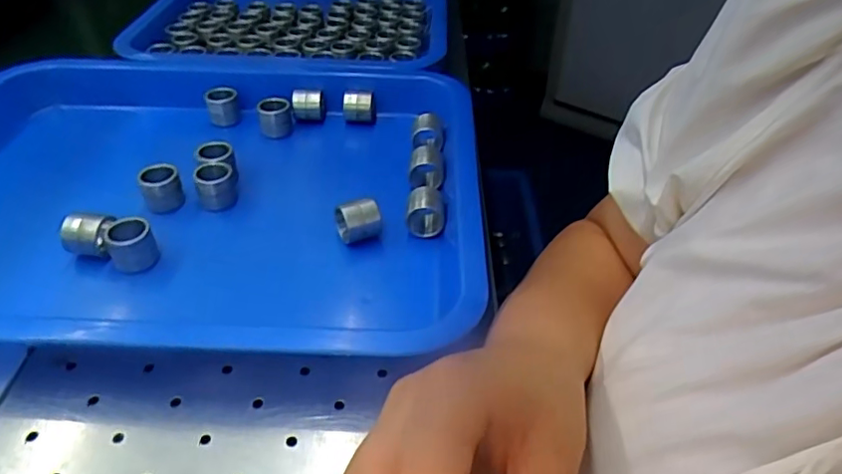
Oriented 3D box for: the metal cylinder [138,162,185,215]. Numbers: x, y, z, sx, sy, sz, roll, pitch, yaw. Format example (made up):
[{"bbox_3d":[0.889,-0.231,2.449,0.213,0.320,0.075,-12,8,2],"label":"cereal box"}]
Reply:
[{"bbox_3d":[-0.176,-0.032,0.399,0.025,0.028,0.024,-20,45,-23],"label":"metal cylinder"}]

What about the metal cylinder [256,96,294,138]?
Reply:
[{"bbox_3d":[-0.117,-0.096,0.470,0.026,0.025,0.025,-5,41,-7],"label":"metal cylinder"}]

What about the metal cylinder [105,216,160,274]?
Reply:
[{"bbox_3d":[-0.173,0.003,0.353,0.024,0.022,0.028,-24,46,-26],"label":"metal cylinder"}]

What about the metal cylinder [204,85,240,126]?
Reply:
[{"bbox_3d":[-0.163,-0.109,0.484,0.025,0.022,0.029,-13,42,-16],"label":"metal cylinder"}]

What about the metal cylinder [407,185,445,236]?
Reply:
[{"bbox_3d":[0.003,-0.017,0.379,0.024,0.029,0.020,0,40,-1],"label":"metal cylinder"}]

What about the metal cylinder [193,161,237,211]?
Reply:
[{"bbox_3d":[-0.139,-0.034,0.399,0.025,0.025,0.027,-16,43,-19],"label":"metal cylinder"}]

